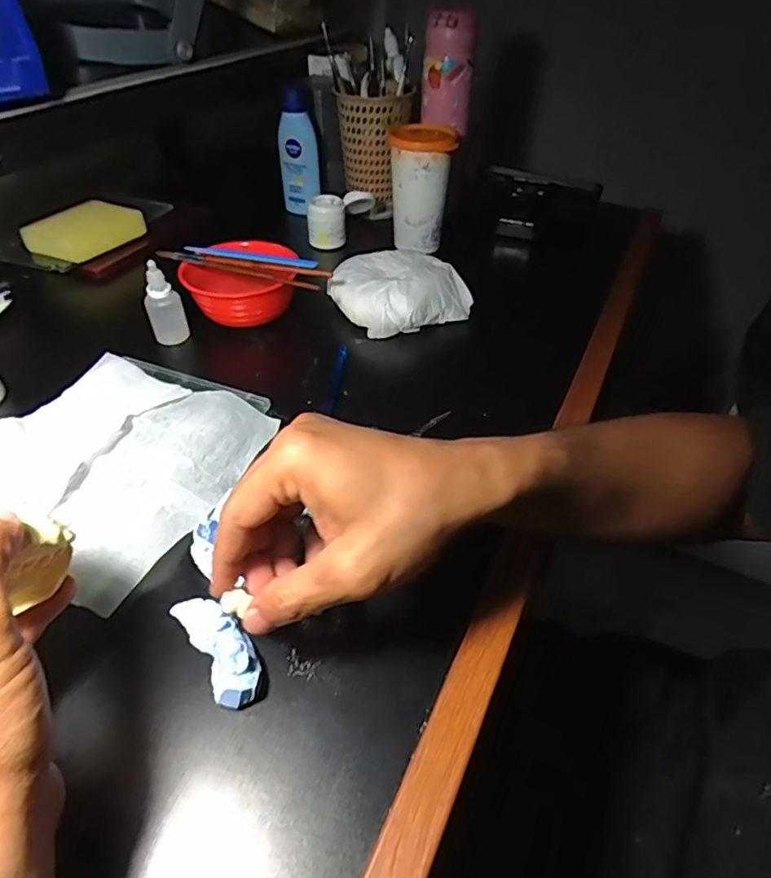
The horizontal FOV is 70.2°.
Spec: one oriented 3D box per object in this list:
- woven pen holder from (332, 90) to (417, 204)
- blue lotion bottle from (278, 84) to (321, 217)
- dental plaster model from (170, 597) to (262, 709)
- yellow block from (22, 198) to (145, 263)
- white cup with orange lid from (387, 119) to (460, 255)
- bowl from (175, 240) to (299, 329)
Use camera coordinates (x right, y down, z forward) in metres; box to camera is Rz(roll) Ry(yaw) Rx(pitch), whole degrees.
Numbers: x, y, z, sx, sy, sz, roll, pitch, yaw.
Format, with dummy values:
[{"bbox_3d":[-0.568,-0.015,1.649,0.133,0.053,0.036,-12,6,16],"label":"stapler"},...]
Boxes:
[{"bbox_3d":[-0.012,-0.374,0.696,0.085,0.117,0.071,13,44,11],"label":"woven pen holder"},{"bbox_3d":[-0.111,-0.364,0.703,0.047,0.139,0.032,-8,44,-11],"label":"blue lotion bottle"},{"bbox_3d":[-0.086,0.111,0.291,0.026,0.024,0.065,-25,50,-26],"label":"dental plaster model"},{"bbox_3d":[-0.346,-0.239,0.634,0.087,0.037,0.104,21,46,19],"label":"yellow block"},{"bbox_3d":[0.040,-0.288,0.633,0.072,0.122,0.064,1,43,-1],"label":"white cup with orange lid"},{"bbox_3d":[-0.140,-0.153,0.532,0.105,0.048,0.085,-3,43,-5],"label":"bowl"}]

